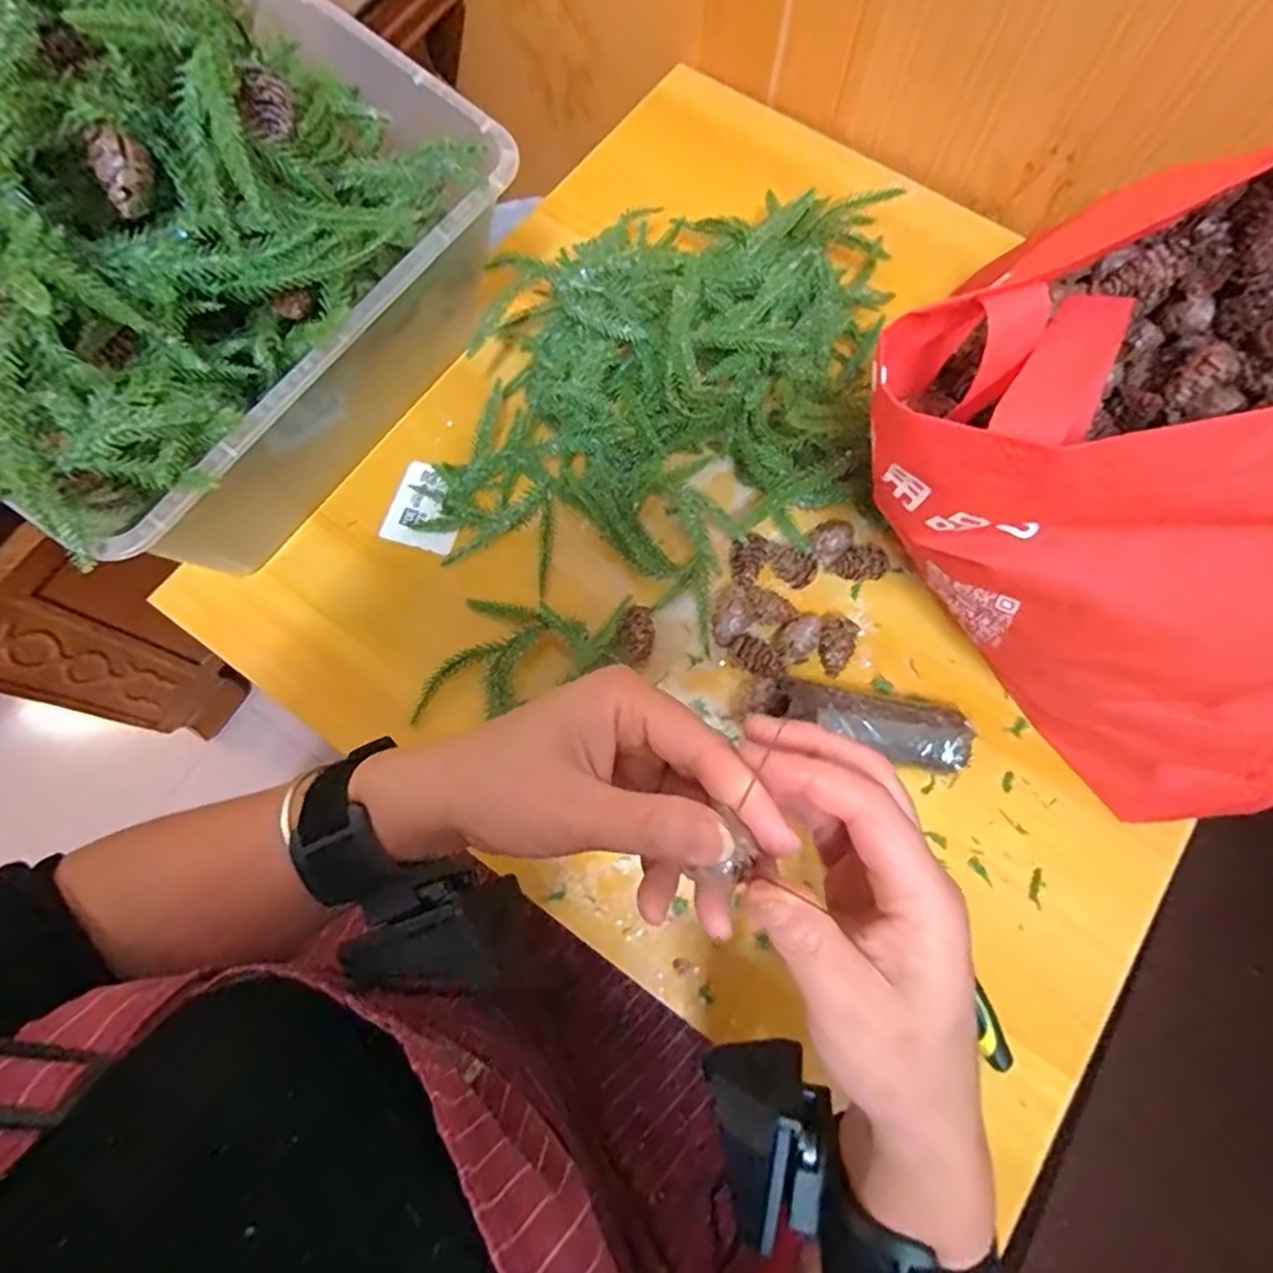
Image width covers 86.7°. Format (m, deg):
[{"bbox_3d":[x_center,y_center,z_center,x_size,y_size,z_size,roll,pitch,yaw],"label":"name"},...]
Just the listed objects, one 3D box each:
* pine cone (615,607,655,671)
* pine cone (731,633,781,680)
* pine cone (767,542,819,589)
[{"bbox_3d":[0.000,0.002,0.407,0.021,0.021,0.034,14,74,4],"label":"pine cone"},{"bbox_3d":[0.071,0.012,0.397,0.031,0.013,0.019,28,75,8],"label":"pine cone"},{"bbox_3d":[0.097,-0.045,0.420,0.033,0.020,0.021,42,77,11],"label":"pine cone"}]

